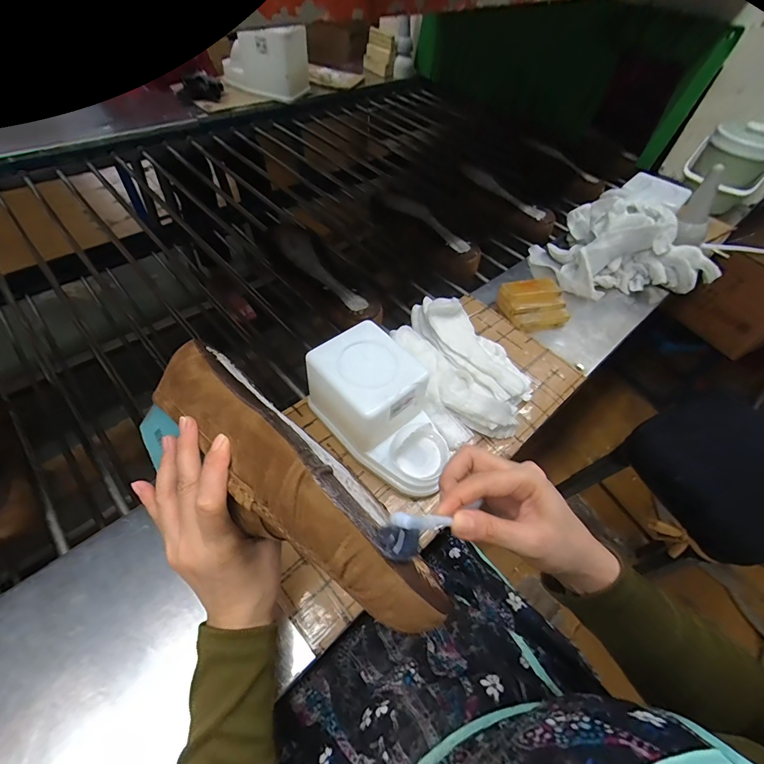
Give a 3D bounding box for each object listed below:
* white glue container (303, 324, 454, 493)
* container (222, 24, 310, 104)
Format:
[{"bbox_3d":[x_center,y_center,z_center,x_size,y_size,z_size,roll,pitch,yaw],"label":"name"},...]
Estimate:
[{"bbox_3d":[0.007,0.032,0.431,0.183,0.102,0.104,40,60,22],"label":"white glue container"},{"bbox_3d":[-0.328,-0.936,1.086,0.231,0.155,0.156,21,55,9],"label":"container"}]

